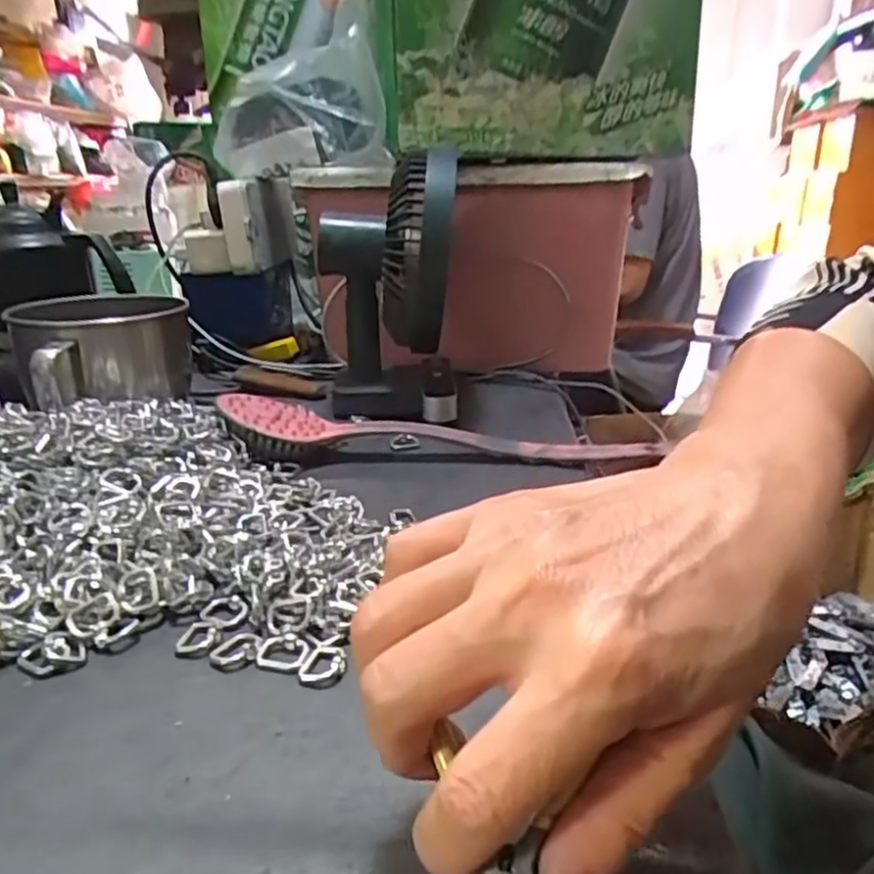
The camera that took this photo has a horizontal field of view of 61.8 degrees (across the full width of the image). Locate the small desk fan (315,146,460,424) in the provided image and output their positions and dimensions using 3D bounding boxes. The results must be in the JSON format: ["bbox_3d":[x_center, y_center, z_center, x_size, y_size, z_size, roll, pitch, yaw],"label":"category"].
[{"bbox_3d":[-0.039,-0.122,0.620,0.112,0.200,0.145,-2,19,-5],"label":"small desk fan"}]

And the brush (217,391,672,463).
[{"bbox_3d":[0.000,-0.008,0.526,0.301,0.039,0.052,-1,19,-1],"label":"brush"}]

